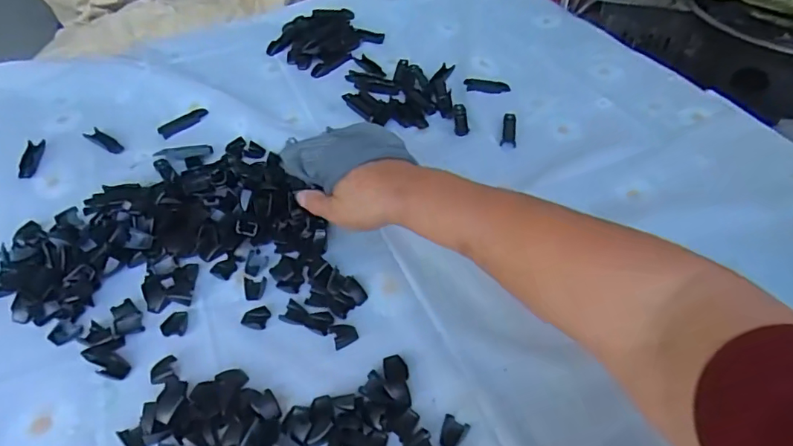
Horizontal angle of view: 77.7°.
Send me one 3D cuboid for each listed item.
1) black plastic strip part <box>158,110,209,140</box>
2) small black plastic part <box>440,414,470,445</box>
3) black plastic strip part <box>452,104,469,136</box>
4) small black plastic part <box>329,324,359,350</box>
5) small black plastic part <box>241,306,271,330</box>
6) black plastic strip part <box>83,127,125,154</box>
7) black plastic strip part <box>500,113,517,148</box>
[{"bbox_3d":[-0.273,-0.130,0.635,0.026,0.004,0.064,36,58,29],"label":"black plastic strip part"},{"bbox_3d":[0.042,0.154,0.360,0.018,0.004,0.023,17,51,16],"label":"small black plastic part"},{"bbox_3d":[0.080,-0.130,0.614,0.017,0.004,0.060,-1,48,0],"label":"black plastic strip part"},{"bbox_3d":[-0.045,0.094,0.420,0.021,0.007,0.023,-21,51,-16],"label":"small black plastic part"},{"bbox_3d":[-0.124,0.083,0.436,0.023,0.004,0.021,-1,48,1],"label":"small black plastic part"},{"bbox_3d":[-0.366,-0.103,0.617,0.070,0.004,0.019,27,54,23],"label":"black plastic strip part"},{"bbox_3d":[0.138,-0.116,0.606,0.018,0.004,0.064,6,49,7],"label":"black plastic strip part"}]

